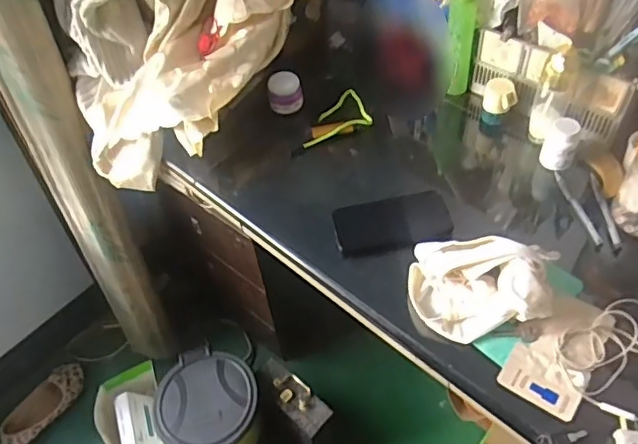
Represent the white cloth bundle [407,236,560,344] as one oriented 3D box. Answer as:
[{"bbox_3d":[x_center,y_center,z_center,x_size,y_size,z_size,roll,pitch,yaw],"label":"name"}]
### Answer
[{"bbox_3d":[0.200,0.078,0.681,0.178,0.066,0.121,4,51,9],"label":"white cloth bundle"}]

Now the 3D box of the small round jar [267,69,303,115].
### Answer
[{"bbox_3d":[-0.057,-0.217,0.947,0.059,0.055,0.045,-6,51,1],"label":"small round jar"}]

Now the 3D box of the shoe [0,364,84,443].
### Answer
[{"bbox_3d":[-0.701,0.464,1.423,0.079,0.058,0.229,34,62,28],"label":"shoe"}]

